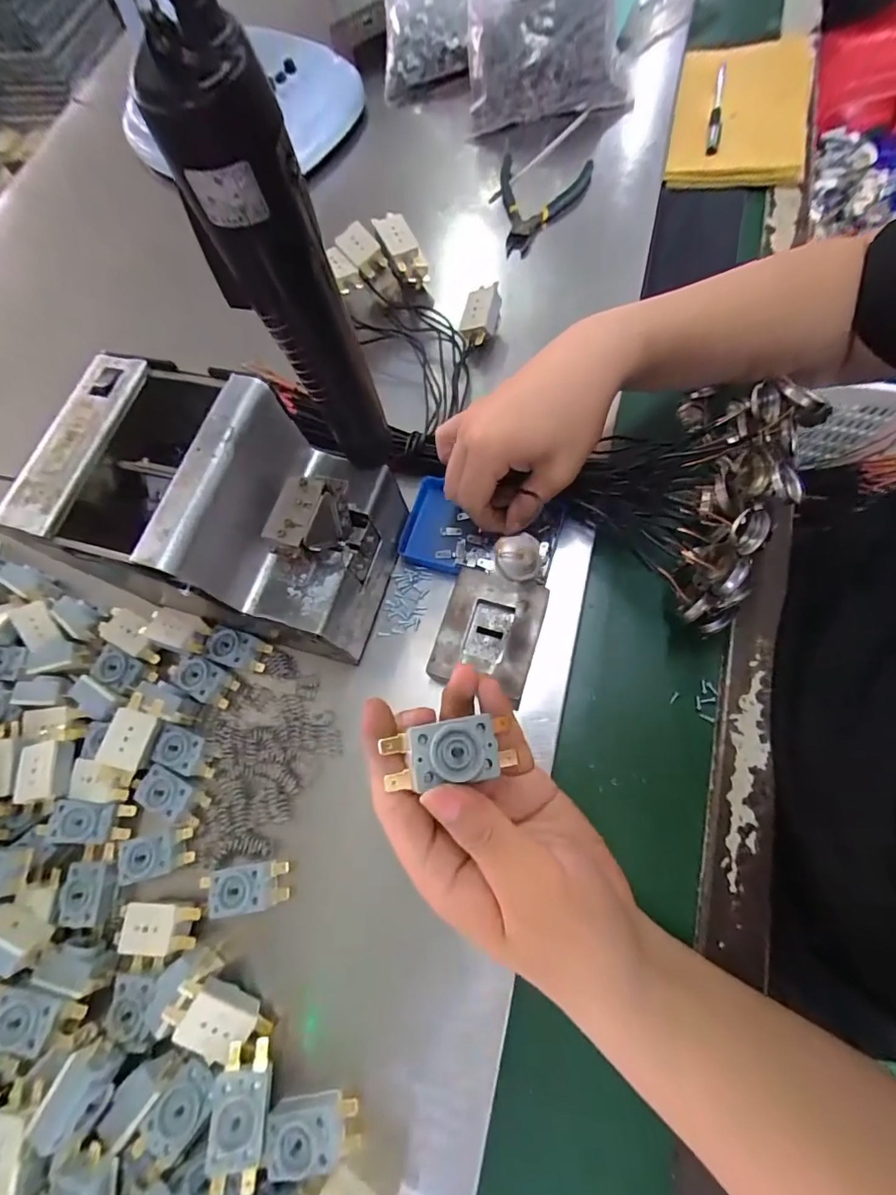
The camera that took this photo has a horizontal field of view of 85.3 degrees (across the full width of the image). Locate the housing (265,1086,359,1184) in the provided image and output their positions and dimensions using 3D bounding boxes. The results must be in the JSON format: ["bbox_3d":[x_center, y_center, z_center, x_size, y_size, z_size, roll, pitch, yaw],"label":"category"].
[{"bbox_3d":[-0.073,0.289,0.263,0.048,0.023,0.025,-13,70,3],"label":"housing"}]

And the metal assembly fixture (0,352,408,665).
[{"bbox_3d":[-0.142,-0.041,0.323,0.183,0.147,0.147,17,74,13],"label":"metal assembly fixture"}]

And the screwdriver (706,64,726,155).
[{"bbox_3d":[0.284,-0.518,0.514,0.012,0.008,0.148,10,73,11],"label":"screwdriver"}]

